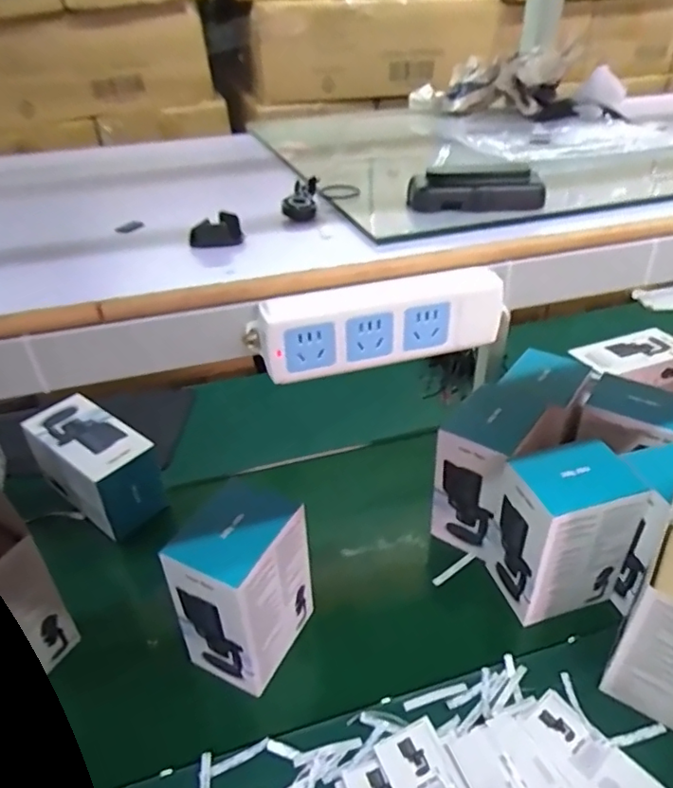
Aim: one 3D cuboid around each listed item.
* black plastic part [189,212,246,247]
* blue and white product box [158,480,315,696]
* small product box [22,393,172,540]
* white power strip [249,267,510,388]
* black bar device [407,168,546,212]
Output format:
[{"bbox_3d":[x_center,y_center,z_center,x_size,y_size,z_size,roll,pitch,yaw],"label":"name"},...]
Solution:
[{"bbox_3d":[-0.090,-0.122,0.428,0.039,0.019,0.017,-10,36,-11],"label":"black plastic part"},{"bbox_3d":[-0.122,0.257,0.765,0.114,0.211,0.151,14,38,22],"label":"blue and white product box"},{"bbox_3d":[-0.432,0.134,1.027,0.237,0.169,0.126,23,42,32],"label":"small product box"},{"bbox_3d":[0.031,-0.048,0.402,0.177,0.051,0.031,-11,36,-12],"label":"white power strip"},{"bbox_3d":[0.114,-0.165,0.467,0.109,0.032,0.024,-1,35,1],"label":"black bar device"}]

